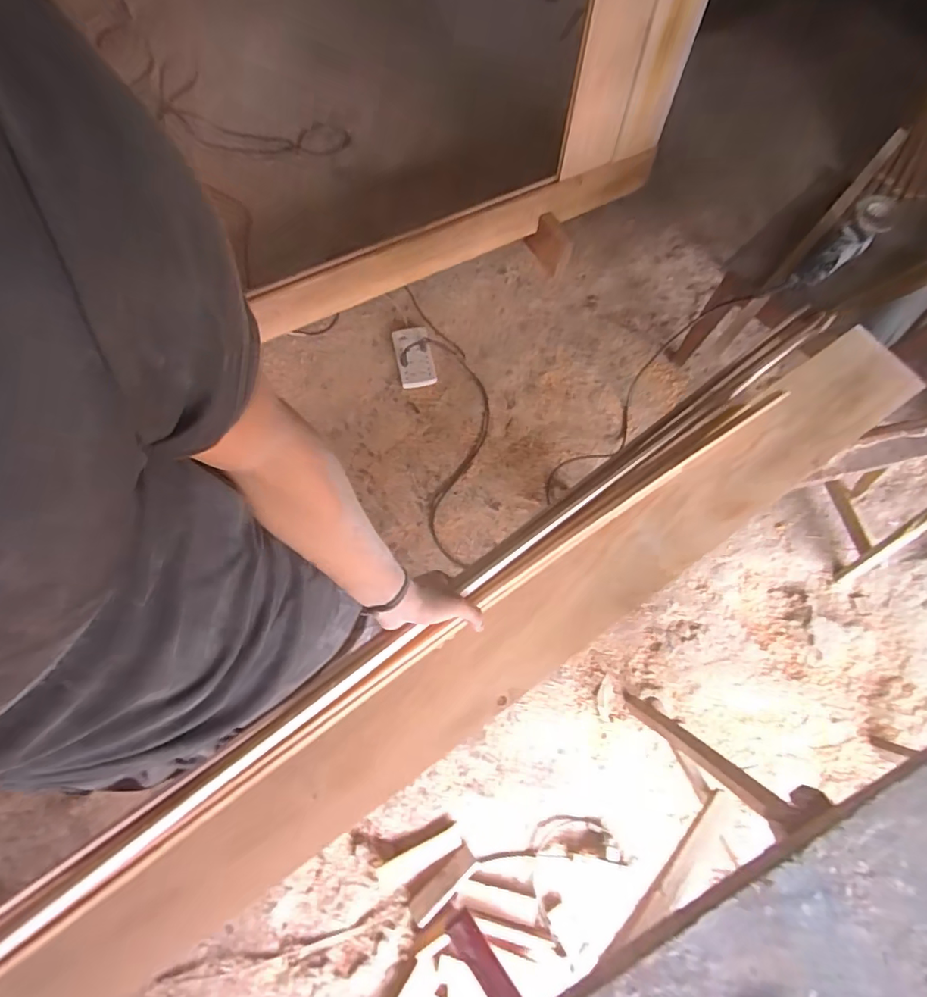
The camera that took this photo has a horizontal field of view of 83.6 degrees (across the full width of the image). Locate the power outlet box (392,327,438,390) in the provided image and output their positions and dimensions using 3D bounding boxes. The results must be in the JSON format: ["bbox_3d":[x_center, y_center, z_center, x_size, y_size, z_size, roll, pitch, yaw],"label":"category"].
[{"bbox_3d":[-0.157,-0.449,1.653,0.108,0.054,0.192,-12,72,-6],"label":"power outlet box"}]

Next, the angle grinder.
[{"bbox_3d":[0.882,-0.592,1.206,0.275,0.095,0.080,-42,76,9],"label":"angle grinder"}]

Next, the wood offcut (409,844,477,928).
[{"bbox_3d":[-0.049,0.887,1.194,0.179,0.016,0.056,-39,55,-21],"label":"wood offcut"}]

